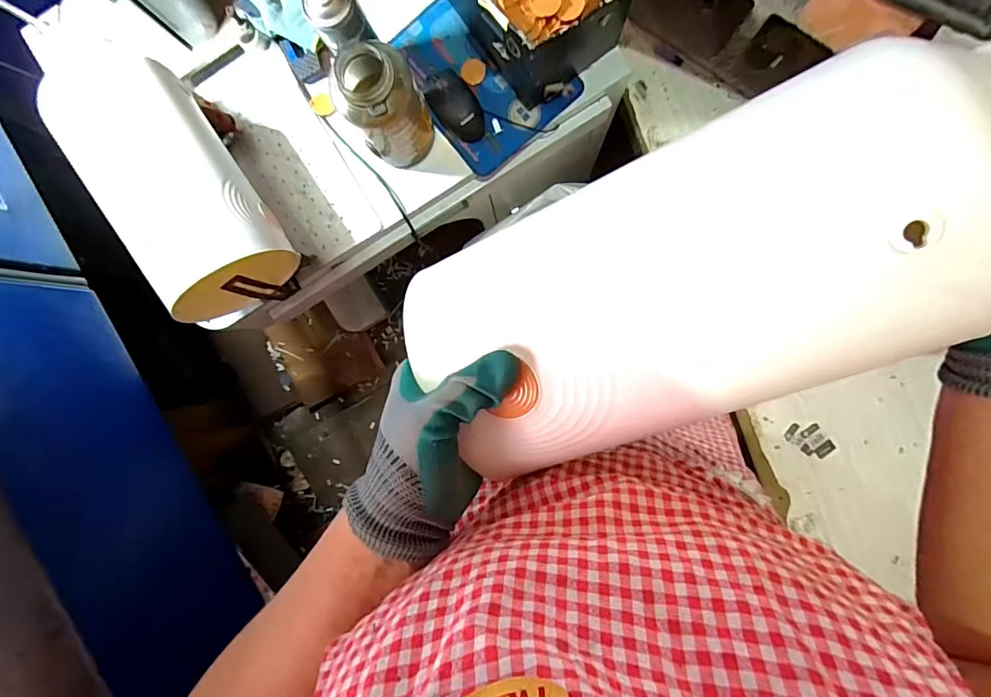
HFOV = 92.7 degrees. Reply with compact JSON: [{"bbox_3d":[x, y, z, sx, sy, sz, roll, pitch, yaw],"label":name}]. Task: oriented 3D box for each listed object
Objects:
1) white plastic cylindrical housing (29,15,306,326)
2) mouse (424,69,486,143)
[{"bbox_3d":[-0.403,-0.220,0.596,0.147,0.130,0.353,-33,89,4],"label":"white plastic cylindrical housing"},{"bbox_3d":[-0.061,-0.370,0.716,0.067,0.036,0.115,-32,89,4],"label":"mouse"}]

